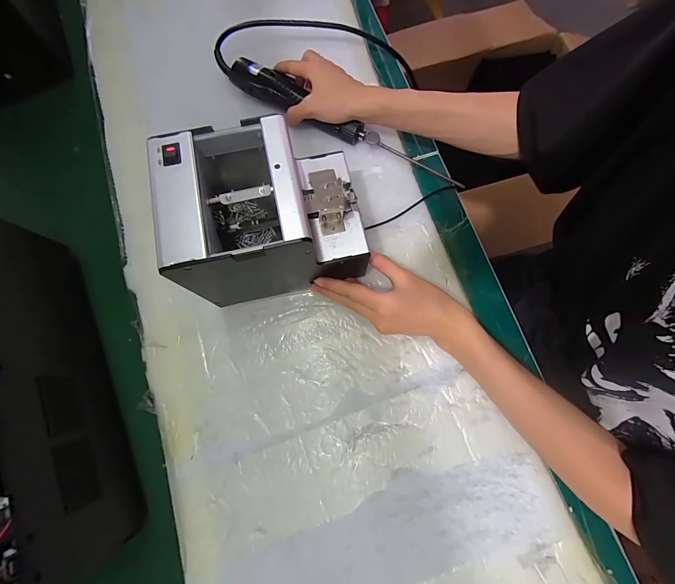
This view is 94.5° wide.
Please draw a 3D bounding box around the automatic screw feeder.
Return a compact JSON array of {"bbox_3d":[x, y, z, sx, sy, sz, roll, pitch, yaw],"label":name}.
[{"bbox_3d":[-0.070,-0.077,0.323,0.180,0.131,0.124,-12,76,-2],"label":"automatic screw feeder"}]

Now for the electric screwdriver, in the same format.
[{"bbox_3d":[0.008,-0.229,0.422,0.346,0.032,0.036,29,78,3],"label":"electric screwdriver"}]

